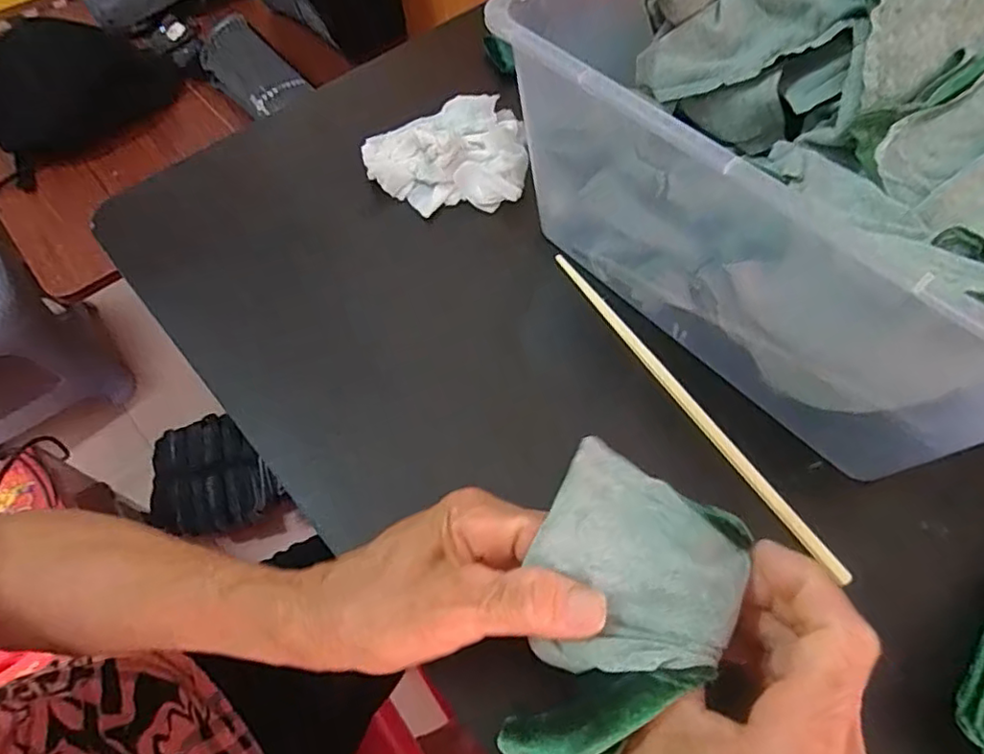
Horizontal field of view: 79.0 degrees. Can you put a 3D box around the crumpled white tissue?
[{"bbox_3d":[-0.034,-0.160,0.414,0.108,0.034,0.093,-4,60,0],"label":"crumpled white tissue"}]

